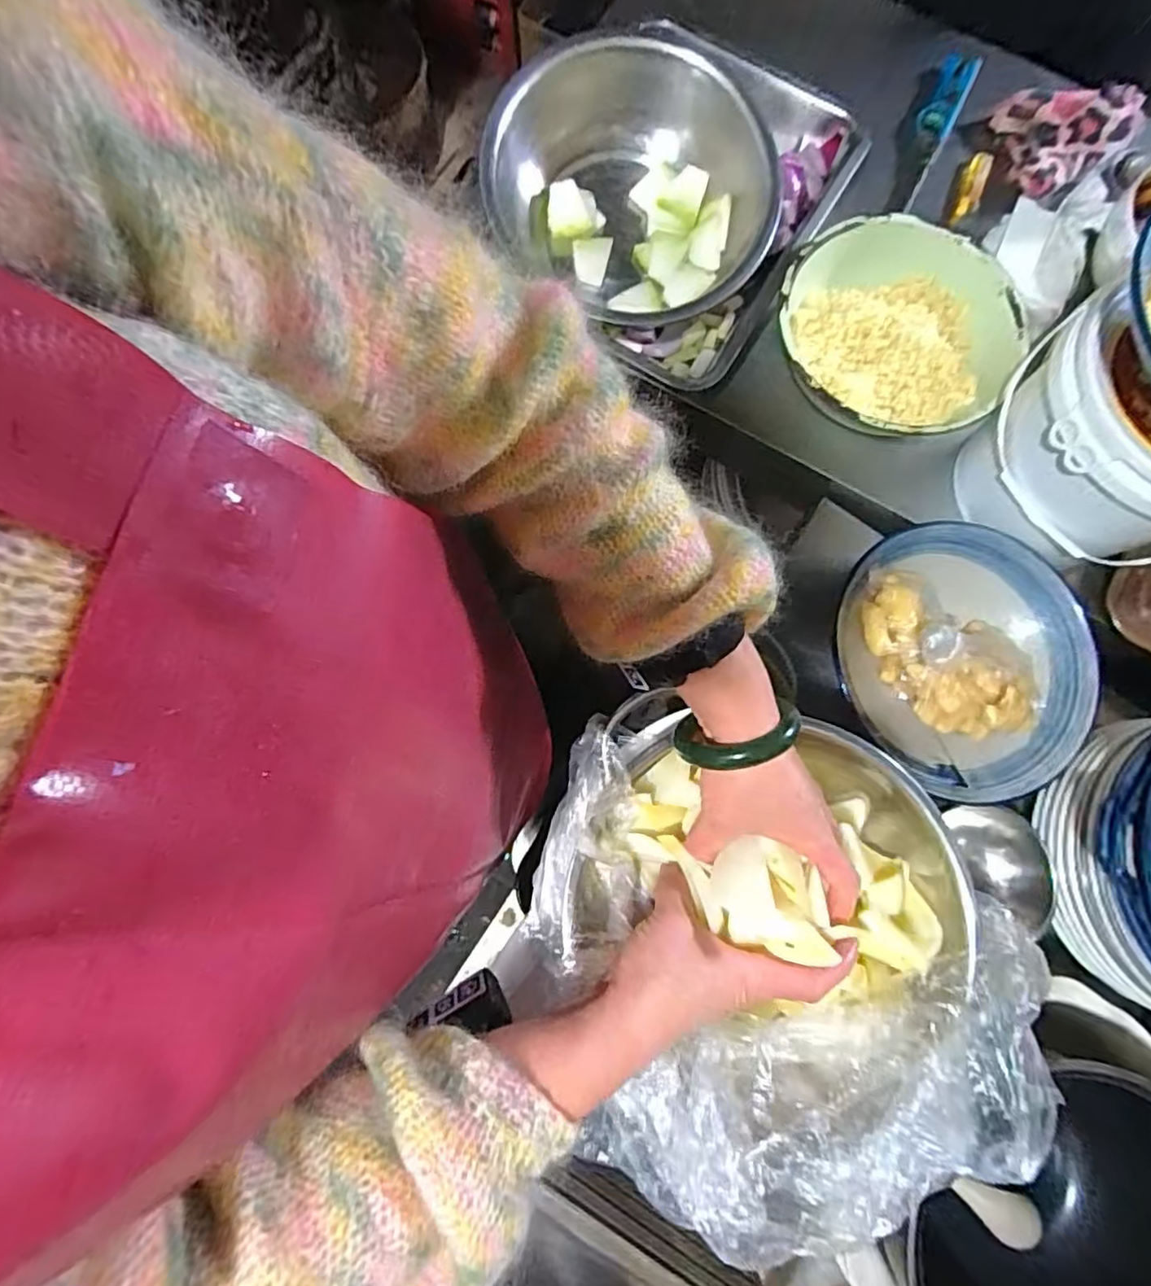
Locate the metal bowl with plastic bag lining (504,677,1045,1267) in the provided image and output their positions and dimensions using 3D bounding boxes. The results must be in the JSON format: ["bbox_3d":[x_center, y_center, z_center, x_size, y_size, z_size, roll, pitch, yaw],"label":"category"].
[{"bbox_3d":[0.126,0.195,0.407,0.319,0.131,0.268,8,79,1],"label":"metal bowl with plastic bag lining"}]

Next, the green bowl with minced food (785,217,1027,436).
[{"bbox_3d":[0.312,-0.304,0.620,0.235,0.062,0.220,0,79,-1],"label":"green bowl with minced food"}]

